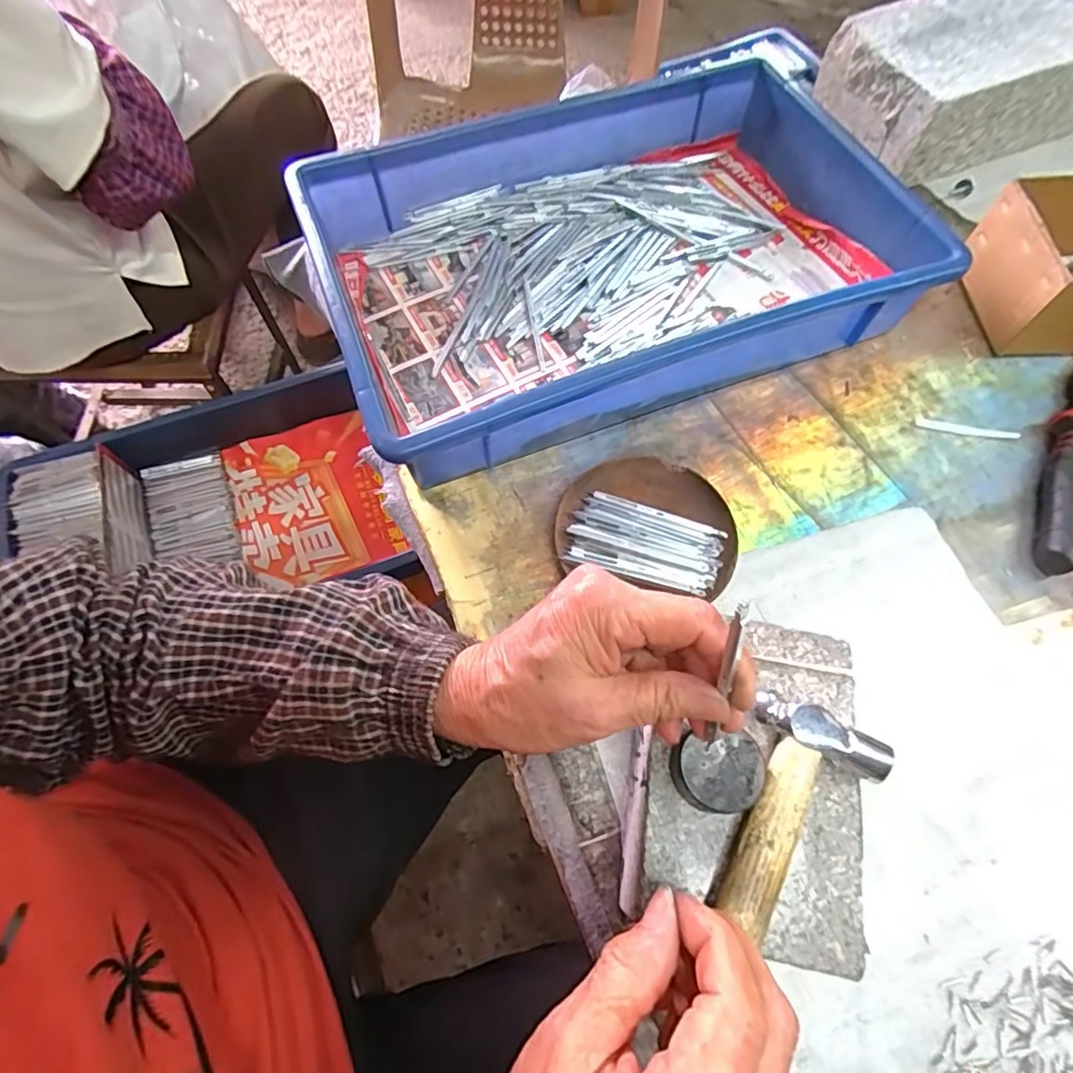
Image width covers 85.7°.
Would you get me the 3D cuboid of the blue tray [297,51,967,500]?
[{"bbox_3d":[0.057,-0.219,0.451,0.417,0.075,0.273,-20,68,-8],"label":"blue tray"}]

